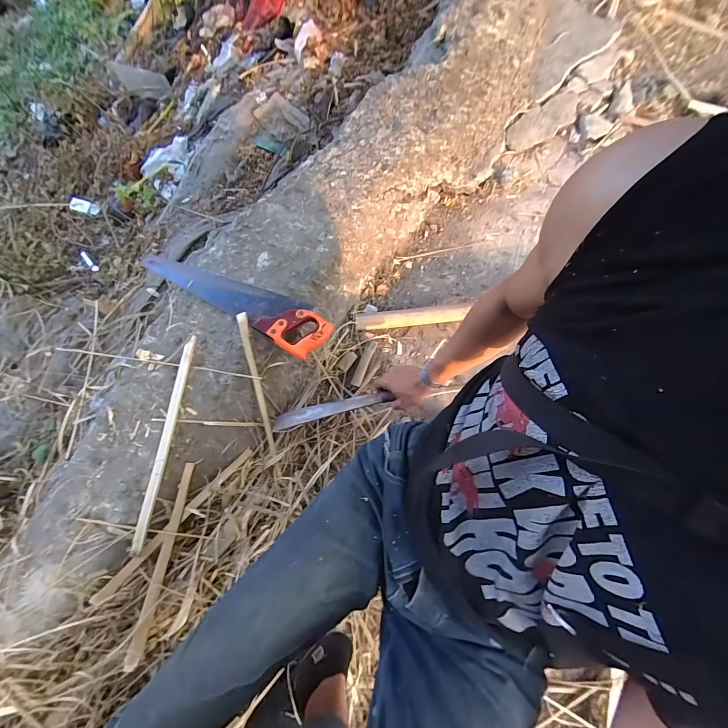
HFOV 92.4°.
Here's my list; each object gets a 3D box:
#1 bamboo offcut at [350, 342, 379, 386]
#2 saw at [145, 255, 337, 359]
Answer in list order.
[{"bbox_3d":[0.002,-0.005,0.894,0.025,0.009,0.125,22,75,9],"label":"bamboo offcut"},{"bbox_3d":[-0.314,-0.173,0.840,0.522,0.036,0.137,28,75,10],"label":"saw"}]

